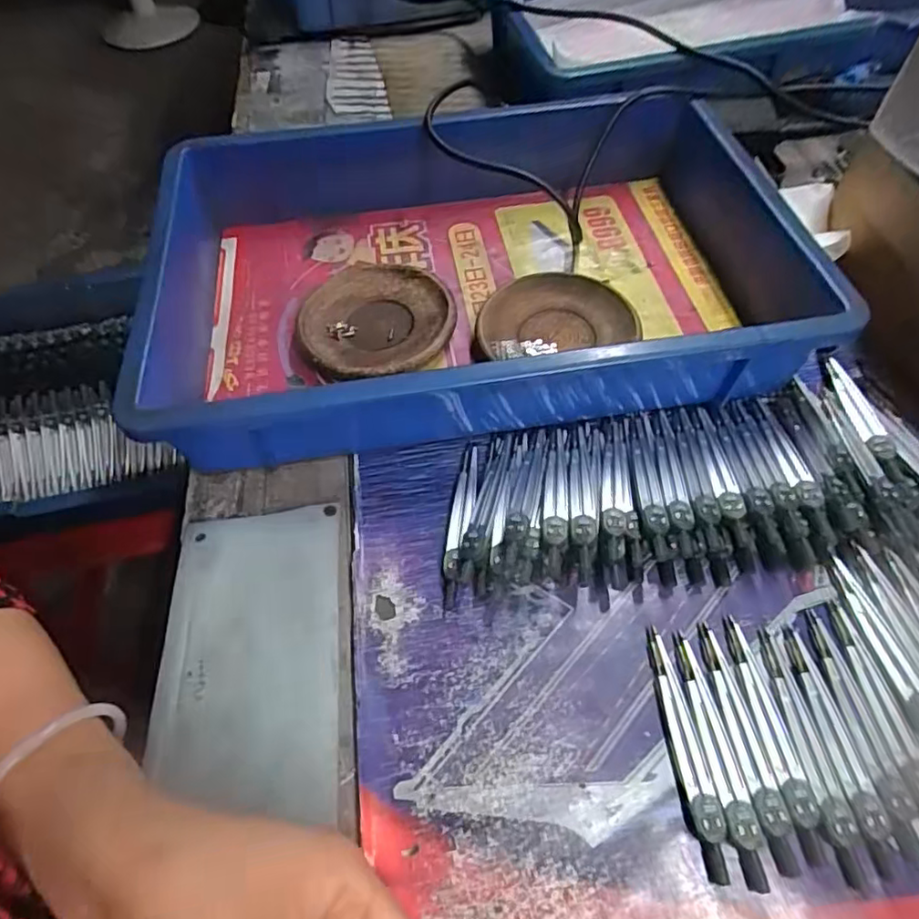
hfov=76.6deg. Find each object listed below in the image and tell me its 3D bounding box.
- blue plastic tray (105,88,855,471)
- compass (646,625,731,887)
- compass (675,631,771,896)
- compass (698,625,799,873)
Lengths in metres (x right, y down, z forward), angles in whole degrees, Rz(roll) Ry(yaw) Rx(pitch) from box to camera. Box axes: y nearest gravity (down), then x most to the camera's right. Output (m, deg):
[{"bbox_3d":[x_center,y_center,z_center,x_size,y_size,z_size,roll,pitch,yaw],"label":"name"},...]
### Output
[{"bbox_3d":[0.005,-0.149,0.435,0.436,0.078,0.295,-10,58,-3],"label":"blue plastic tray"},{"bbox_3d":[0.111,0.140,0.286,0.014,0.008,0.111,-7,58,-1],"label":"compass"},{"bbox_3d":[0.127,0.142,0.285,0.014,0.007,0.112,-6,58,-1],"label":"compass"},{"bbox_3d":[0.140,0.137,0.287,0.014,0.006,0.112,-8,58,-2],"label":"compass"}]

